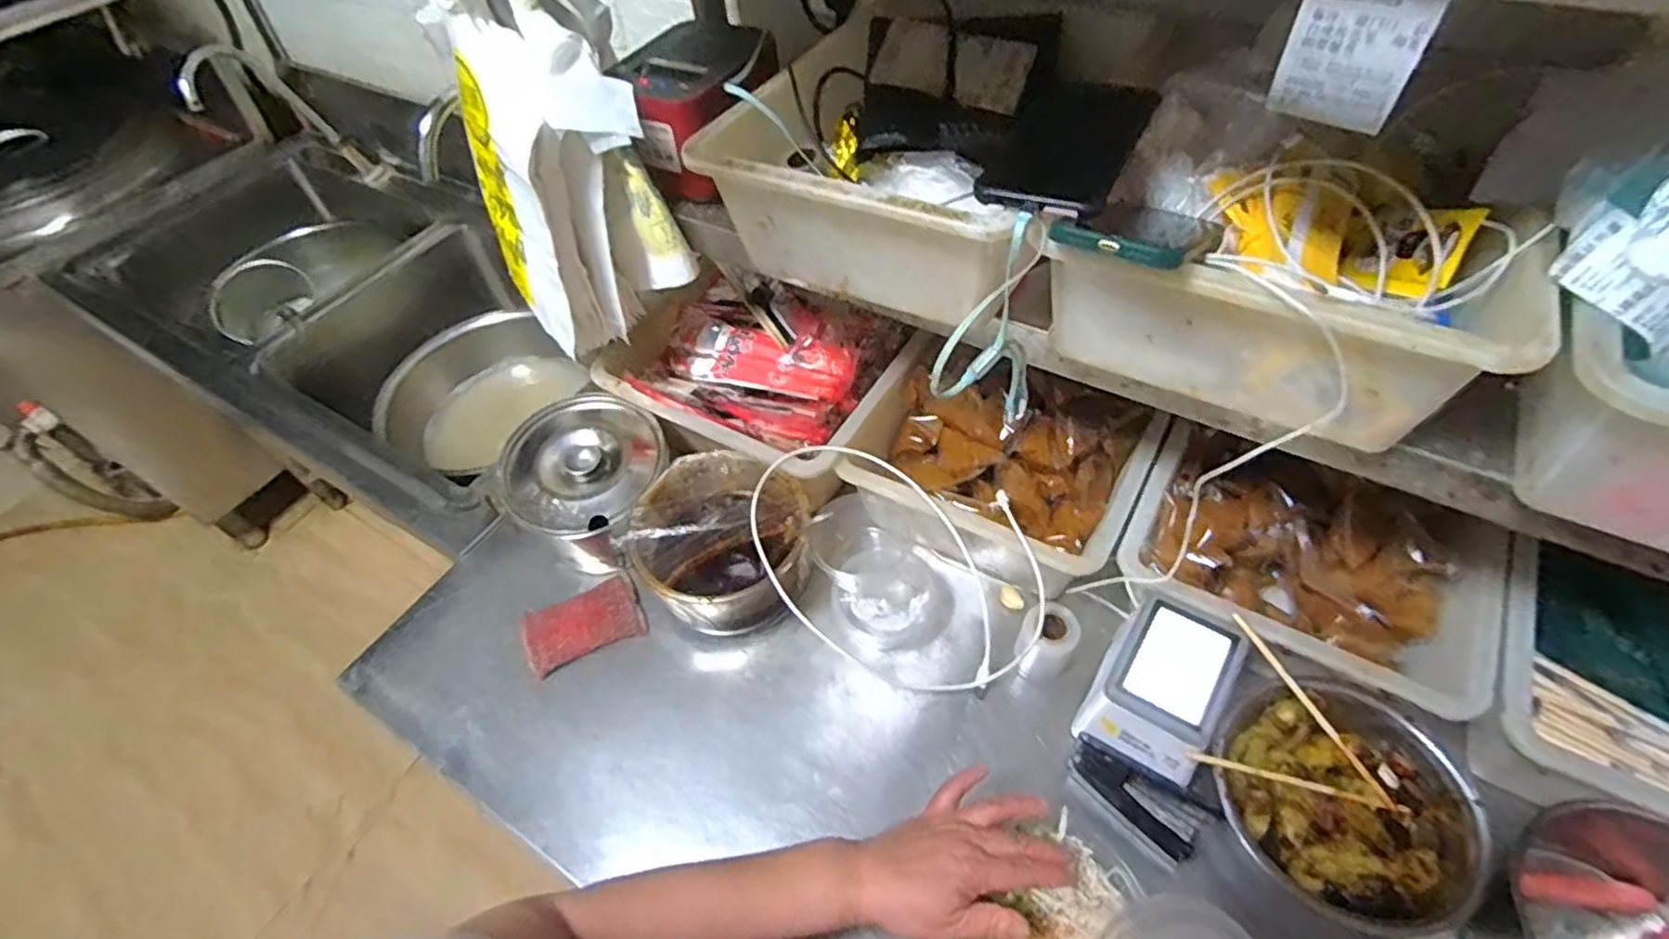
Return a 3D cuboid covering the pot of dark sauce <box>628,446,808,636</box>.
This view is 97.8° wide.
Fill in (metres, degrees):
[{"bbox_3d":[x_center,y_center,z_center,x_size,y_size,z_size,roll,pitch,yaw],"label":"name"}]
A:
[{"bbox_3d":[-0.116,0.084,0.765,0.181,0.116,0.176,-17,52,-8],"label":"pot of dark sauce"}]

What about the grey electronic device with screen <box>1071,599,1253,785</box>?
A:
[{"bbox_3d":[0.279,0.189,0.624,0.100,0.093,0.118,25,58,22],"label":"grey electronic device with screen"}]

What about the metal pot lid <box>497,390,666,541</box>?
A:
[{"bbox_3d":[-0.274,-0.010,0.787,0.178,0.045,0.165,-2,52,3],"label":"metal pot lid"}]

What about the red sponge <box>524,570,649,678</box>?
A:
[{"bbox_3d":[-0.264,0.162,0.765,0.120,0.013,0.072,-23,53,-13],"label":"red sponge"}]

